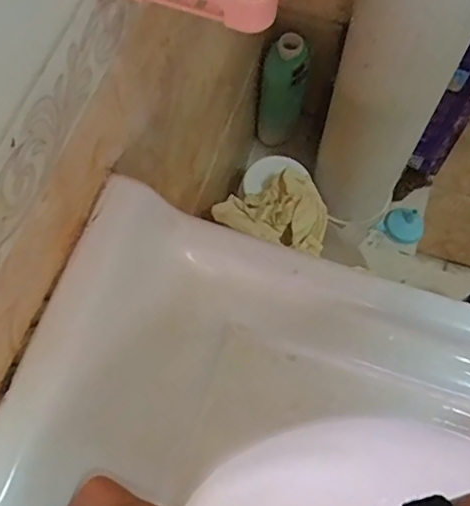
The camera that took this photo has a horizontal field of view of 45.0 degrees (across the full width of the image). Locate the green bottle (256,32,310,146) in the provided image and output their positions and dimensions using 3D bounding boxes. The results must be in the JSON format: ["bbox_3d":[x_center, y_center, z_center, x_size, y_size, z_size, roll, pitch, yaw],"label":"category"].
[{"bbox_3d":[0.069,-0.223,0.796,0.061,0.167,0.064,0,67,0],"label":"green bottle"}]

